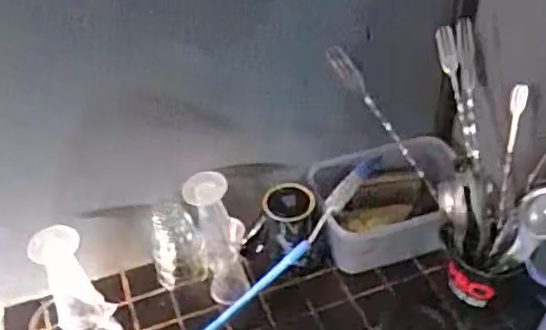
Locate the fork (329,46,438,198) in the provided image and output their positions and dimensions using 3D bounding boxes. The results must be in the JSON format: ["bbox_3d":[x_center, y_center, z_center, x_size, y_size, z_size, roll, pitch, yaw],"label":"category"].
[{"bbox_3d":[0.121,-0.043,0.668,0.018,0.210,0.027,-21,27,38],"label":"fork"}]

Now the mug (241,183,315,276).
[{"bbox_3d":[0.015,0.090,0.776,0.075,0.096,0.096,27,49,29],"label":"mug"}]

